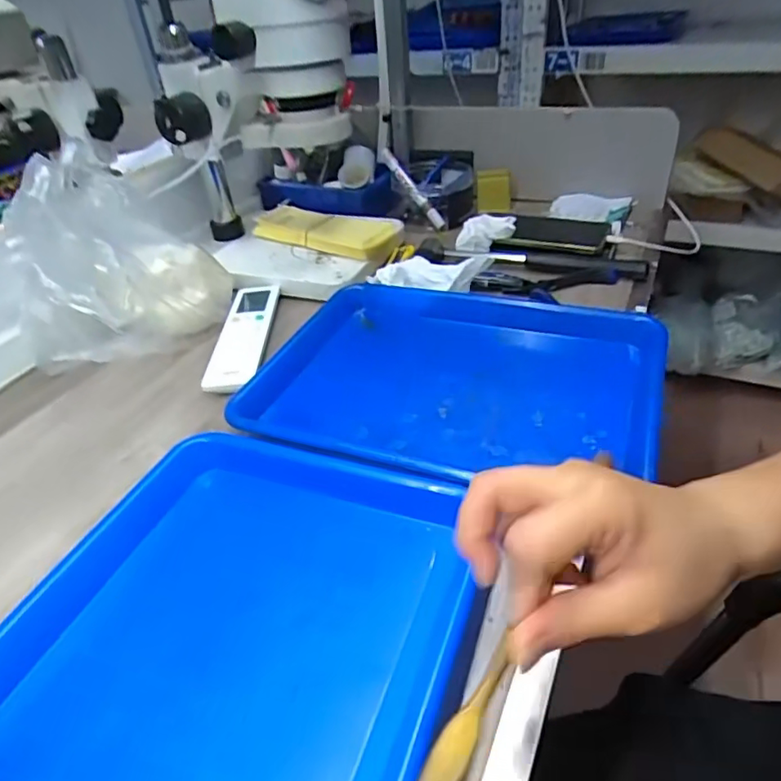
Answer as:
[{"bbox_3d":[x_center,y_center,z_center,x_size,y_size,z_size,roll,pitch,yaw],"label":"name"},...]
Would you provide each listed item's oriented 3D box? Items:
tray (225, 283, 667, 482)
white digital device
[{"bbox_3d":[0.051,-0.010,0.495,0.339,0.039,0.251,11,43,19],"label":"tray"},{"bbox_3d":[-0.153,-0.061,0.585,0.049,0.015,0.184,-4,37,2],"label":"white digital device"}]

